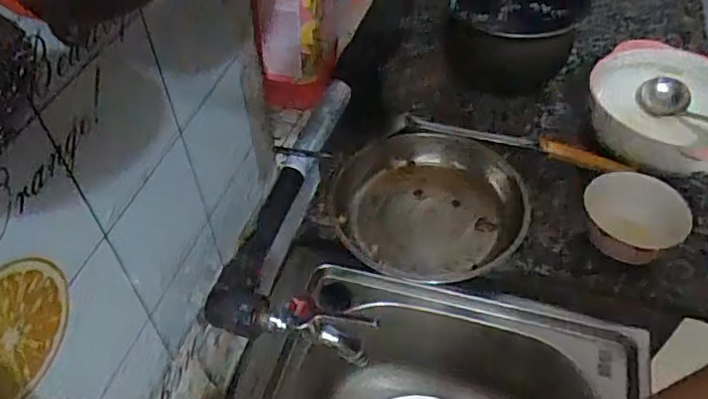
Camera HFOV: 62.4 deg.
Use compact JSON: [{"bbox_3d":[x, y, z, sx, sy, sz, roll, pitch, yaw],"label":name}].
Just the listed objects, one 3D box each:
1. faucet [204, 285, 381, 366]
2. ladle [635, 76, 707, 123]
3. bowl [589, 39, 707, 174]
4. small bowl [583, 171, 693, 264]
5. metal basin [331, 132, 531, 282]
[{"bbox_3d":[-0.053,0.090,0.458,0.135,0.061,0.038,17,51,16],"label":"faucet"},{"bbox_3d":[0.446,-0.105,0.734,0.070,0.042,0.208,-13,30,-10],"label":"ladle"},{"bbox_3d":[0.402,-0.114,0.764,0.178,0.083,0.191,-1,48,1],"label":"bowl"},{"bbox_3d":[0.306,0.024,0.649,0.104,0.060,0.087,25,53,21],"label":"small bowl"},{"bbox_3d":[0.087,-0.005,0.695,0.215,0.078,0.197,-1,48,1],"label":"metal basin"}]

